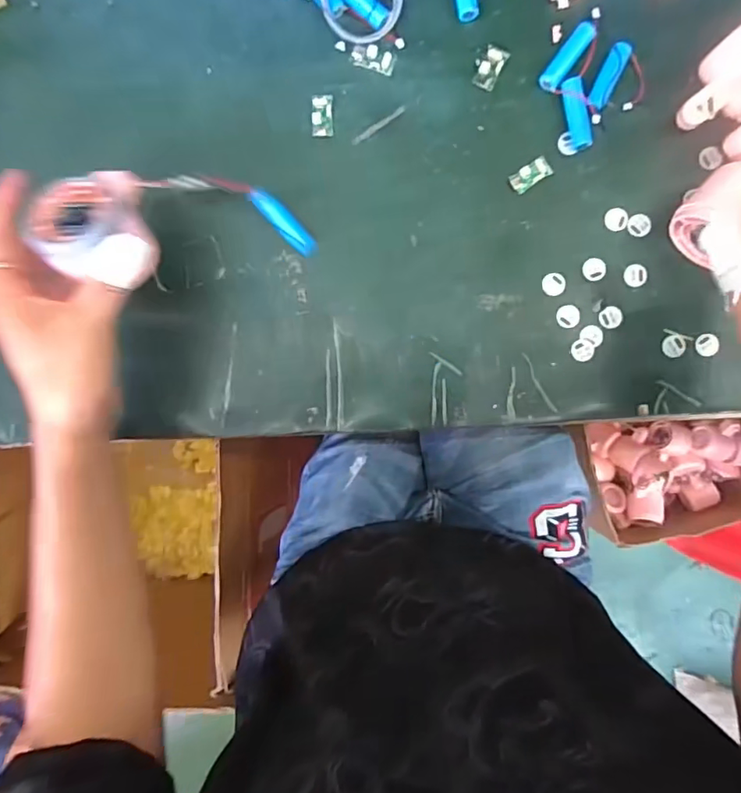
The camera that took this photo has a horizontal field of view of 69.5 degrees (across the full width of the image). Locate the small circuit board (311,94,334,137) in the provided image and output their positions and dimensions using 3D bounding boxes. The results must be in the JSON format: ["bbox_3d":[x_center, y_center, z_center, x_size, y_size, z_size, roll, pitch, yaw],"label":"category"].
[{"bbox_3d":[-0.036,-0.213,0.404,0.016,0.004,0.030,-2,97,1],"label":"small circuit board"}]

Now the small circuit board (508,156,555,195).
[{"bbox_3d":[0.121,-0.167,0.401,0.031,0.004,0.016,-32,95,5],"label":"small circuit board"}]

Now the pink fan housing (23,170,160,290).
[{"bbox_3d":[-0.171,-0.103,0.330,0.065,0.032,0.074,-10,96,2],"label":"pink fan housing"}]

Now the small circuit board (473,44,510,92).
[{"bbox_3d":[0.089,-0.247,0.400,0.020,0.004,0.032,28,96,-2],"label":"small circuit board"}]

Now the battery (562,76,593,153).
[{"bbox_3d":[0.152,-0.208,0.393,0.013,0.016,0.051,-12,96,2],"label":"battery"}]

